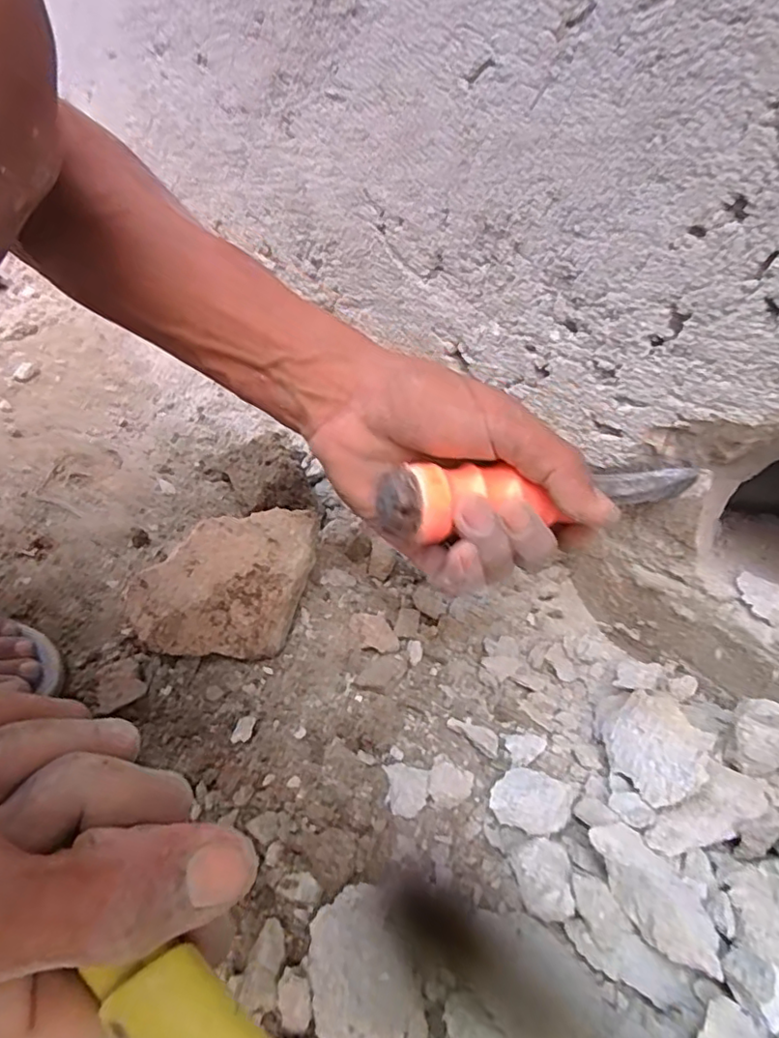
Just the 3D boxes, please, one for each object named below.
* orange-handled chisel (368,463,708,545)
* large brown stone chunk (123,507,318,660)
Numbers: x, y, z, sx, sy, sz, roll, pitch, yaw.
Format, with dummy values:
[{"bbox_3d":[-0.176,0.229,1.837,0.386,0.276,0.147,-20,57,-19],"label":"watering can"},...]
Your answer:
[{"bbox_3d":[0.076,-0.009,0.281,0.166,0.027,0.021,-2,36,-20],"label":"orange-handled chisel"},{"bbox_3d":[-0.100,0.042,0.378,0.094,0.046,0.125,17,37,21],"label":"large brown stone chunk"}]

